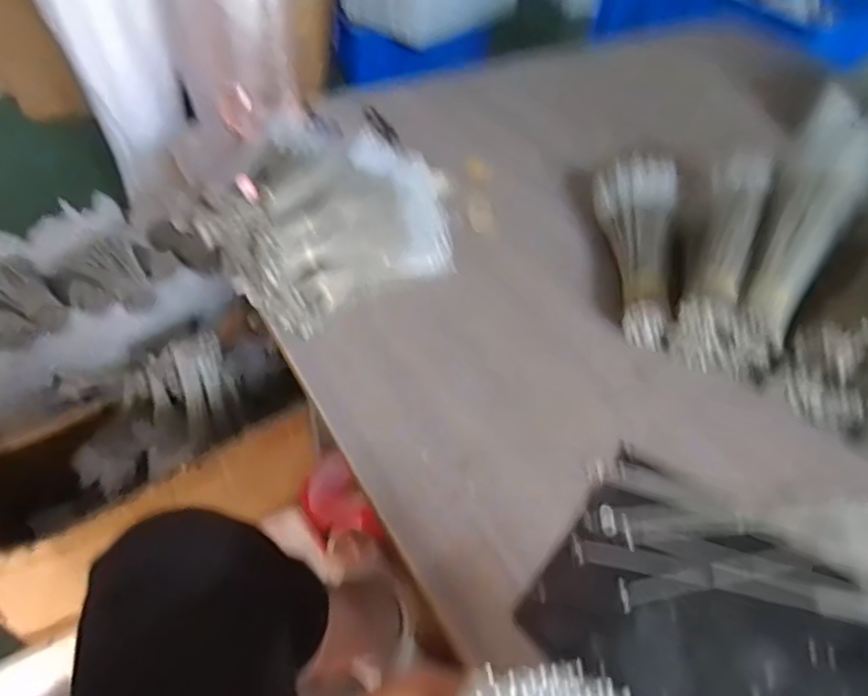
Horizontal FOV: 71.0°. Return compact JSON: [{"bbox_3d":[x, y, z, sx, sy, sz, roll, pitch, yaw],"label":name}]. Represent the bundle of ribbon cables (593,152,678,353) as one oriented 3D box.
[{"bbox_3d":[0.236,-0.113,0.682,0.086,0.074,0.241,6,48,1],"label":"bundle of ribbon cables"}]

